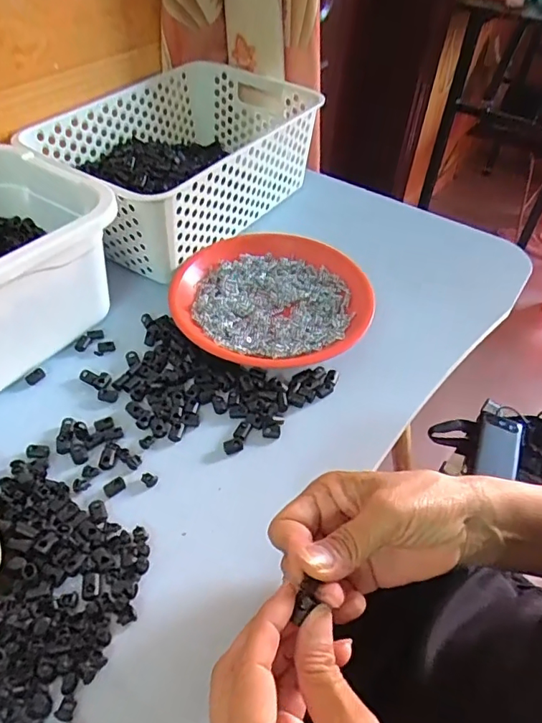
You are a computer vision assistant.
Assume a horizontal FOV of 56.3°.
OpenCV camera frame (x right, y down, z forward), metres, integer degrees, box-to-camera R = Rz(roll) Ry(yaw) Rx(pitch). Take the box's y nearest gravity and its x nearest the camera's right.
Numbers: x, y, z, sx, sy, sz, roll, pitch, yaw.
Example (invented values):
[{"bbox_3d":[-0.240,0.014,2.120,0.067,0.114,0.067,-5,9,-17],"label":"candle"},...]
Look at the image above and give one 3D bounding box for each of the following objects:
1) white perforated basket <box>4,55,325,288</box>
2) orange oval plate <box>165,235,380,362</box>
[{"bbox_3d":[-0.104,-0.242,0.595,0.202,0.101,0.307,31,50,21],"label":"white perforated basket"},{"bbox_3d":[0.001,-0.070,0.515,0.194,0.020,0.183,-1,51,-4],"label":"orange oval plate"}]

